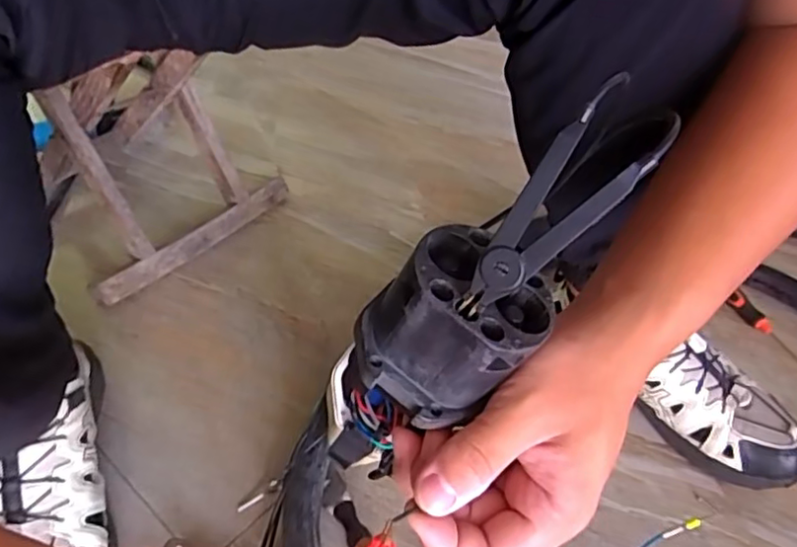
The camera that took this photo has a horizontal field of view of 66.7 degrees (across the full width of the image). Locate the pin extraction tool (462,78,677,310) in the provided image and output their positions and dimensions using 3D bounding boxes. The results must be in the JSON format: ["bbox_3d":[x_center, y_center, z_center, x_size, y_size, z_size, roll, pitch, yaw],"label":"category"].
[{"bbox_3d":[0.052,-0.021,0.212,0.015,0.095,0.029,18,28,-46],"label":"pin extraction tool"}]

